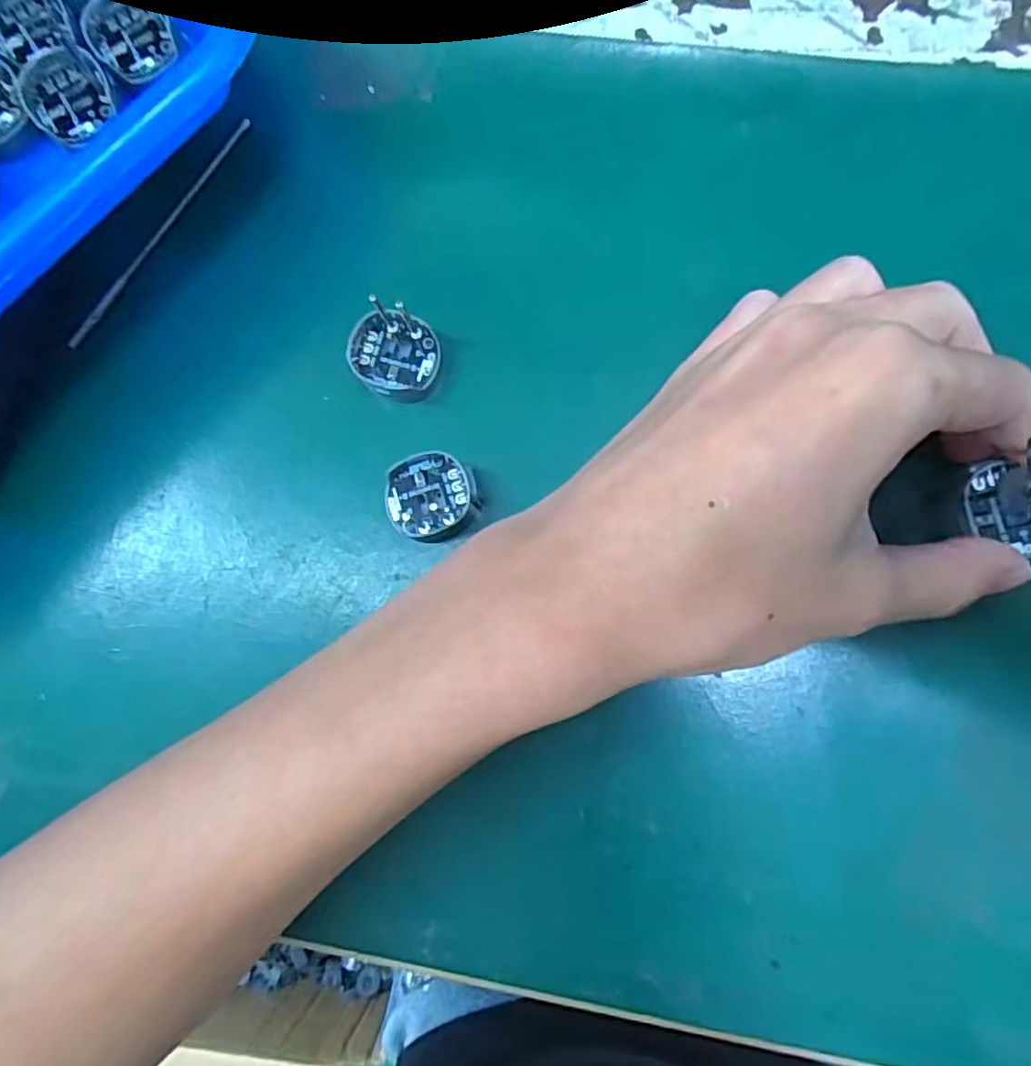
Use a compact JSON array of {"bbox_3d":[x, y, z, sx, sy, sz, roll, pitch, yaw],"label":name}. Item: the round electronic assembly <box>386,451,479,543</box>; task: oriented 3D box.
[{"bbox_3d":[-0.025,-0.011,0.200,0.027,0.012,0.026,-1,82,6],"label":"round electronic assembly"}]

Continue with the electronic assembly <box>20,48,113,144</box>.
[{"bbox_3d":[-0.133,-0.130,0.193,0.024,0.005,0.034,-37,80,0],"label":"electronic assembly"}]

